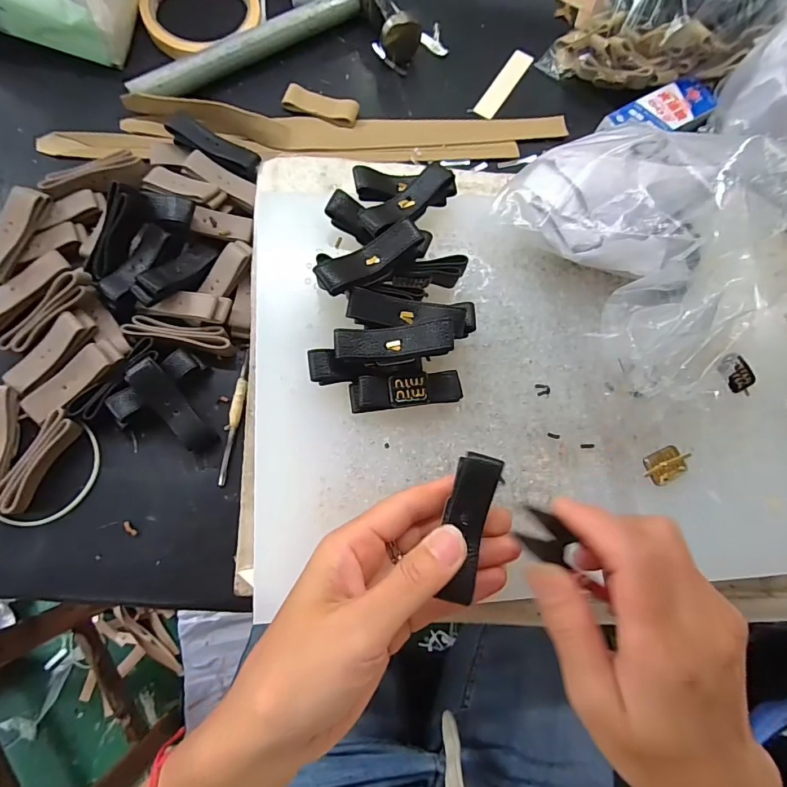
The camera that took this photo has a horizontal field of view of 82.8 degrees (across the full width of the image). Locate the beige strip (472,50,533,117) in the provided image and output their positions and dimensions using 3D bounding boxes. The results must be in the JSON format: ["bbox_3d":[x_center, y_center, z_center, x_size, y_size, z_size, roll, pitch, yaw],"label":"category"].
[{"bbox_3d":[0.098,-0.274,0.394,0.018,0.004,0.082,32,75,2],"label":"beige strip"}]

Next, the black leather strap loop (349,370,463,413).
[{"bbox_3d":[0.008,-0.001,0.262,0.065,0.018,0.020,-7,77,-8],"label":"black leather strap loop"}]

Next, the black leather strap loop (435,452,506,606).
[{"bbox_3d":[0.036,0.061,0.204,0.020,0.008,0.065,8,83,1],"label":"black leather strap loop"}]

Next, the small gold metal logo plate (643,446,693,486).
[{"bbox_3d":[0.167,0.044,0.272,0.029,0.004,0.019,-22,80,-11],"label":"small gold metal logo plate"}]

